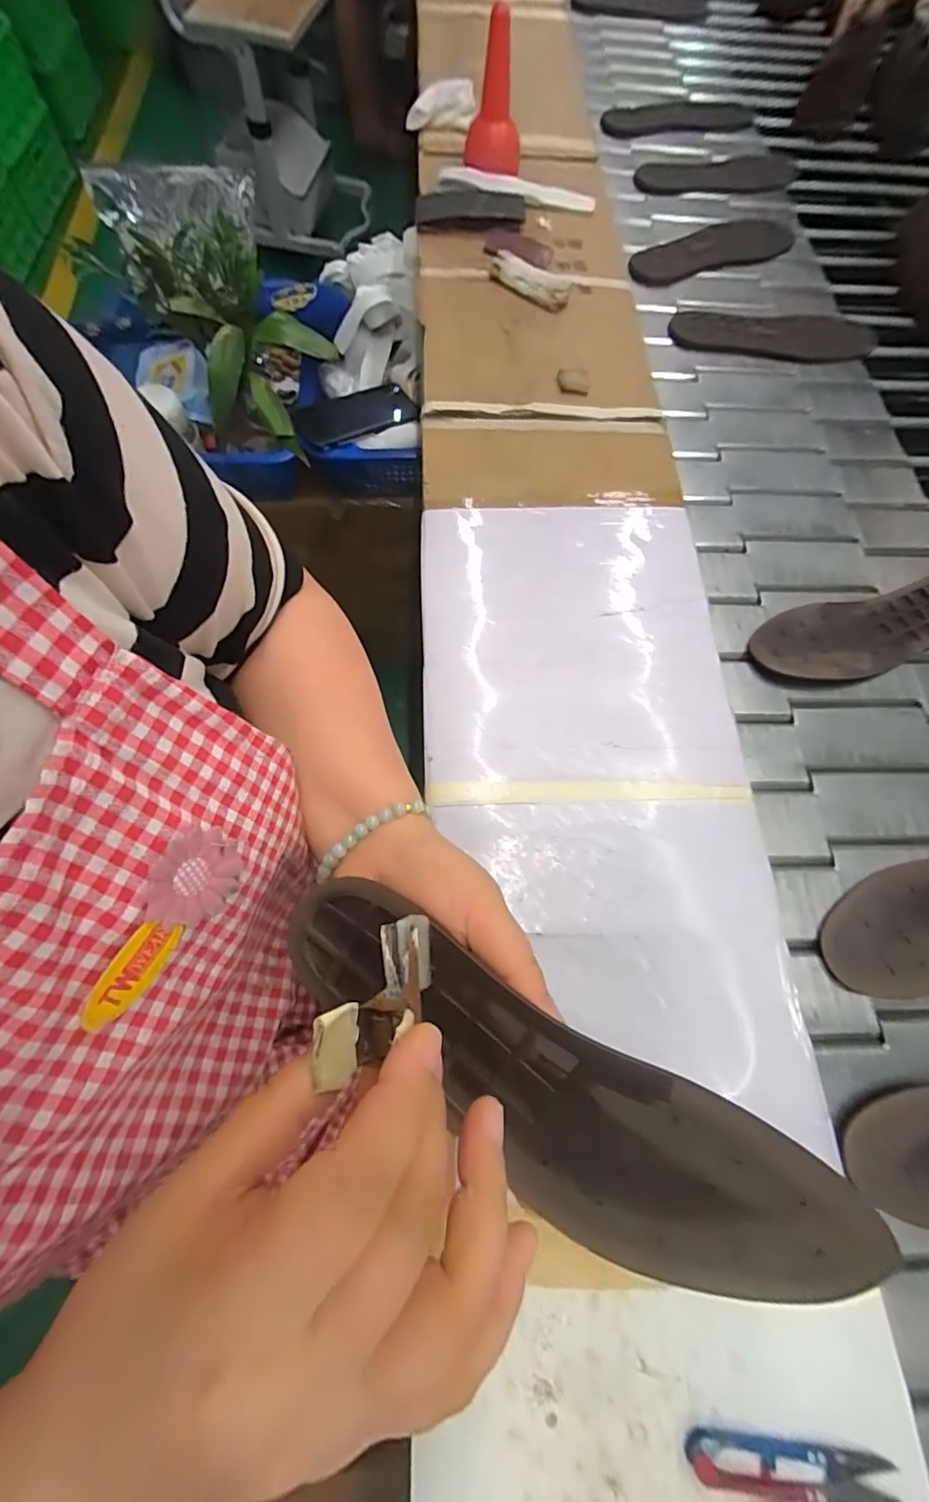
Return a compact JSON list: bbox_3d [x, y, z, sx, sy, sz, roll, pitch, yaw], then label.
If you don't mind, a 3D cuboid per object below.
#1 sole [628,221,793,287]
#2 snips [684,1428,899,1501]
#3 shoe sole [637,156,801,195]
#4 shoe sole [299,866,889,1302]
[{"bbox_3d":[0.332,-0.696,0.726,0.244,0.014,0.103,-20,72,-10],"label":"sole"},{"bbox_3d":[0.161,0.351,0.255,0.102,0.007,0.019,10,71,-1],"label":"snips"},{"bbox_3d":[0.388,-0.883,0.802,0.261,0.013,0.114,-11,70,-7],"label":"shoe sole"},{"bbox_3d":[0.031,0.135,0.221,0.250,0.028,0.080,29,103,15],"label":"shoe sole"}]

